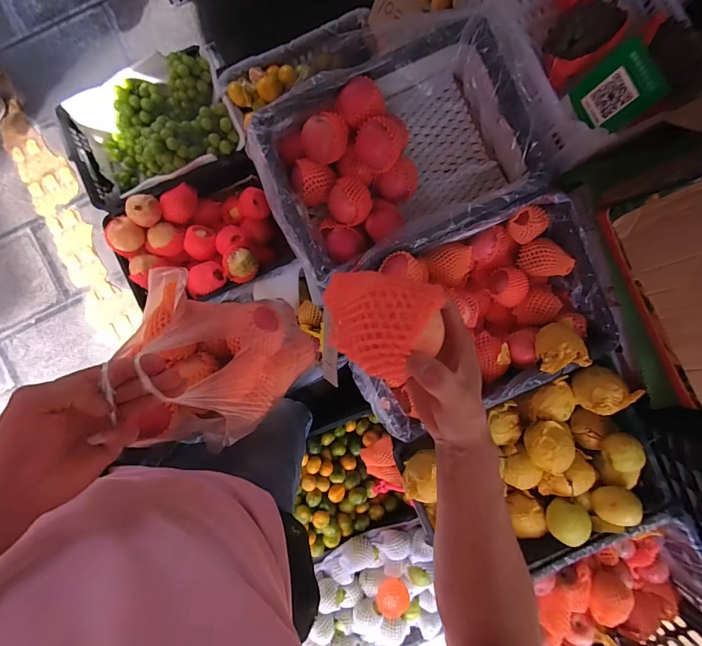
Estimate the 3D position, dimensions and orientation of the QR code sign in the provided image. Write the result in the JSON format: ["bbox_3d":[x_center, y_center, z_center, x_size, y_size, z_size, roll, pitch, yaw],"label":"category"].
[{"bbox_3d":[0.492,-0.428,0.686,0.019,0.126,0.117,-23,82,-31],"label":"QR code sign"}]

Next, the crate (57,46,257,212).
[{"bbox_3d":[-0.589,-0.563,1.102,0.471,0.207,0.374,-19,92,-3],"label":"crate"}]

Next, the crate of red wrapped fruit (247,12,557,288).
[{"bbox_3d":[0.107,-0.338,0.755,0.552,0.133,0.342,-25,92,-3],"label":"crate of red wrapped fruit"}]

